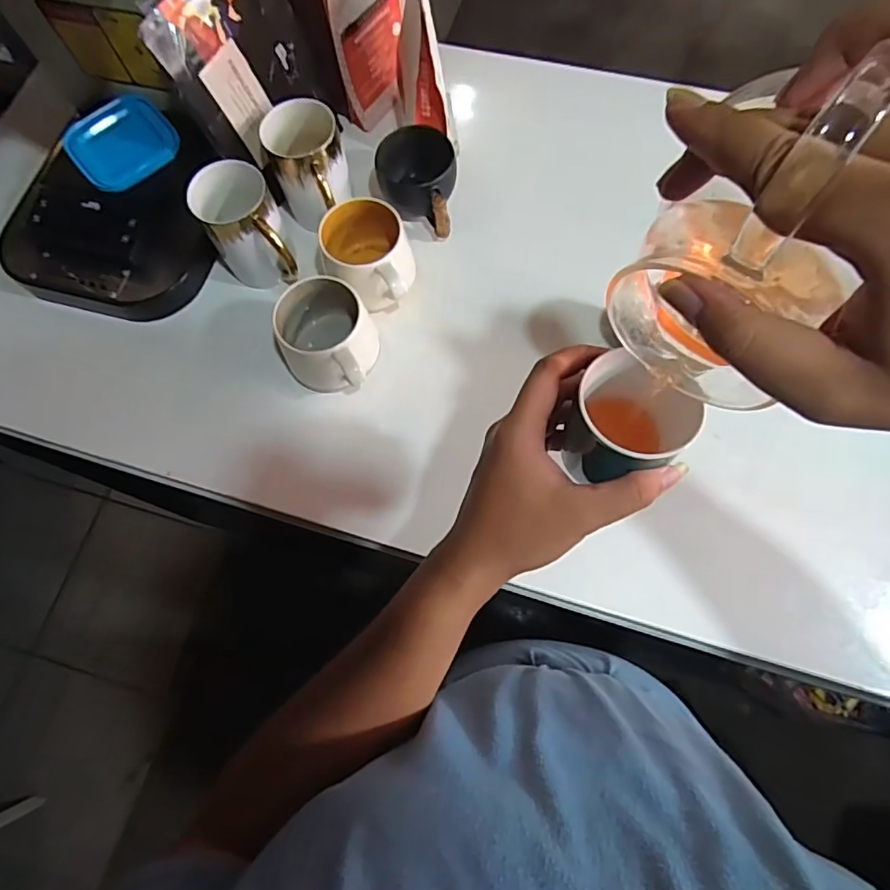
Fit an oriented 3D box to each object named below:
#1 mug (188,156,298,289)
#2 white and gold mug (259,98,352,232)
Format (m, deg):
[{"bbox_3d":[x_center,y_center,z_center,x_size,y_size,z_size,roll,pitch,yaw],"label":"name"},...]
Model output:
[{"bbox_3d":[-0.189,-0.207,0.545,0.075,0.093,0.094,-30,73,-7],"label":"mug"},{"bbox_3d":[-0.130,-0.269,0.555,0.076,0.090,0.106,-21,72,-4],"label":"white and gold mug"}]

